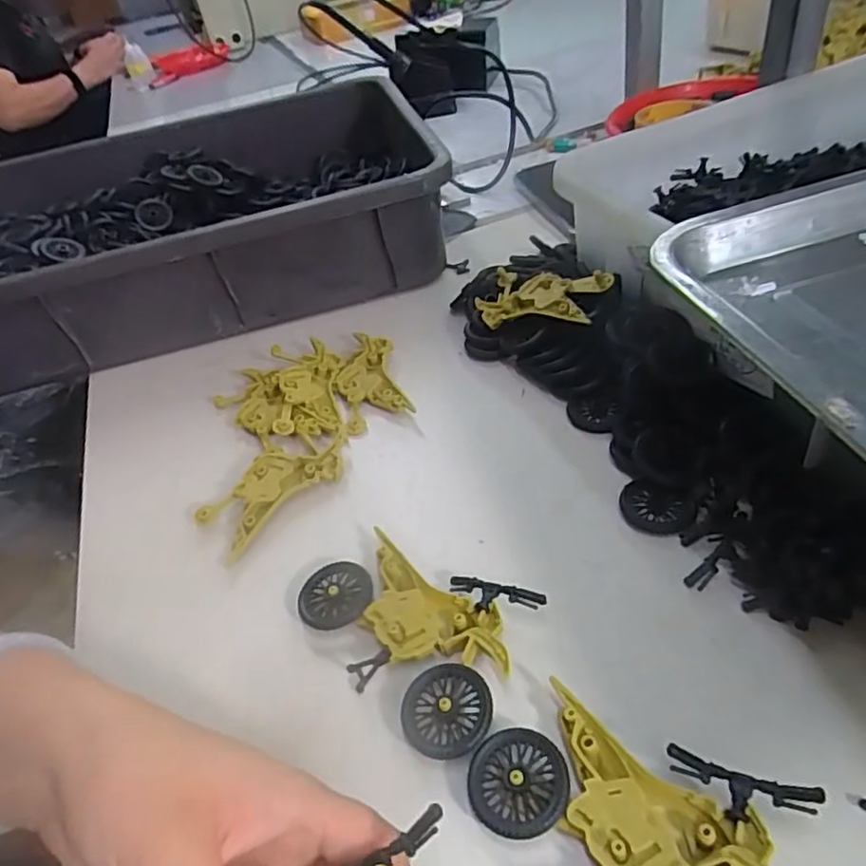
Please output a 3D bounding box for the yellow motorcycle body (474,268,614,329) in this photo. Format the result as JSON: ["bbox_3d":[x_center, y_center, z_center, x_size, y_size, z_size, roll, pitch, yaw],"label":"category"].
[{"bbox_3d":[0.074,-0.095,0.451,0.102,0.023,0.048,9,39,44],"label":"yellow motorcycle body"}]

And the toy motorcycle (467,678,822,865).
[{"bbox_3d":[0.067,0.138,0.222,0.112,0.025,0.076,18,48,30],"label":"toy motorcycle"}]

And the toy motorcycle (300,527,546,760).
[{"bbox_3d":[-0.006,0.086,0.302,0.077,0.023,0.112,-37,46,-27],"label":"toy motorcycle"}]

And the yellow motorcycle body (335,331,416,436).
[{"bbox_3d":[-0.046,-0.040,0.456,0.043,0.017,0.097,-16,40,-5],"label":"yellow motorcycle body"}]

